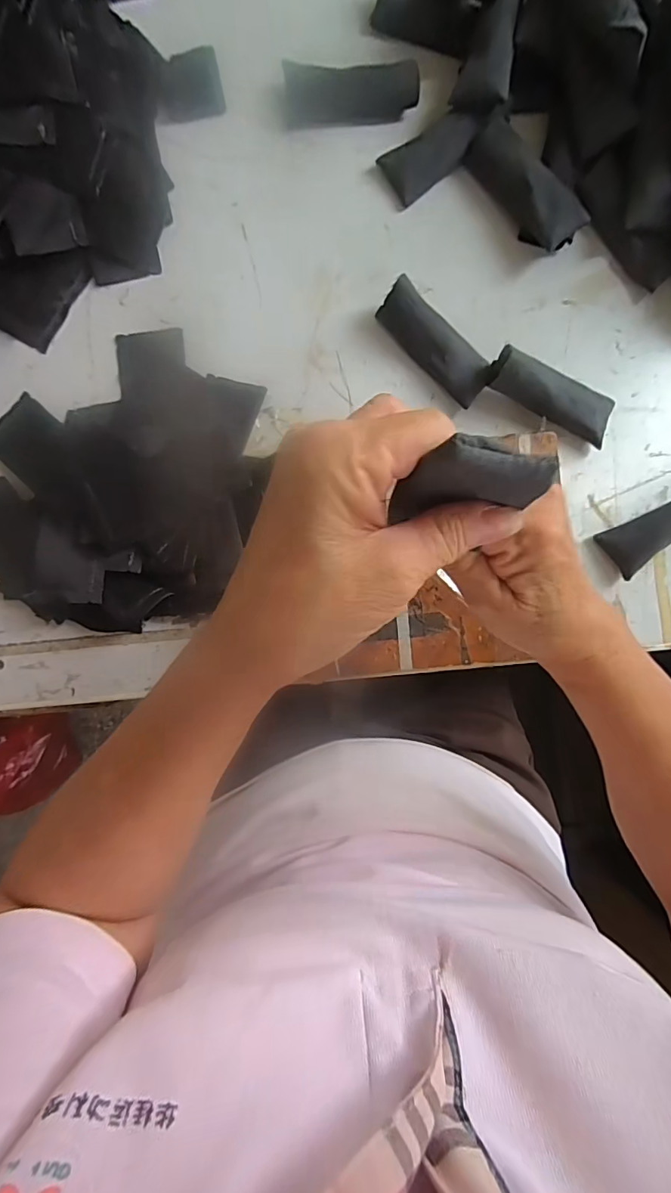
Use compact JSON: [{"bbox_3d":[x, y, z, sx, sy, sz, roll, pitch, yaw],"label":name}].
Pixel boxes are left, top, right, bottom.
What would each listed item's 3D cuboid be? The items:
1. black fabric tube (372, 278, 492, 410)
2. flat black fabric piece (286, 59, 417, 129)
[{"bbox_3d":[0.080,-0.199,0.372,0.036,0.030,0.100,-44,90,0],"label":"black fabric tube"},{"bbox_3d":[0.013,-0.410,0.385,0.106,0.015,0.038,-2,90,0],"label":"flat black fabric piece"}]

